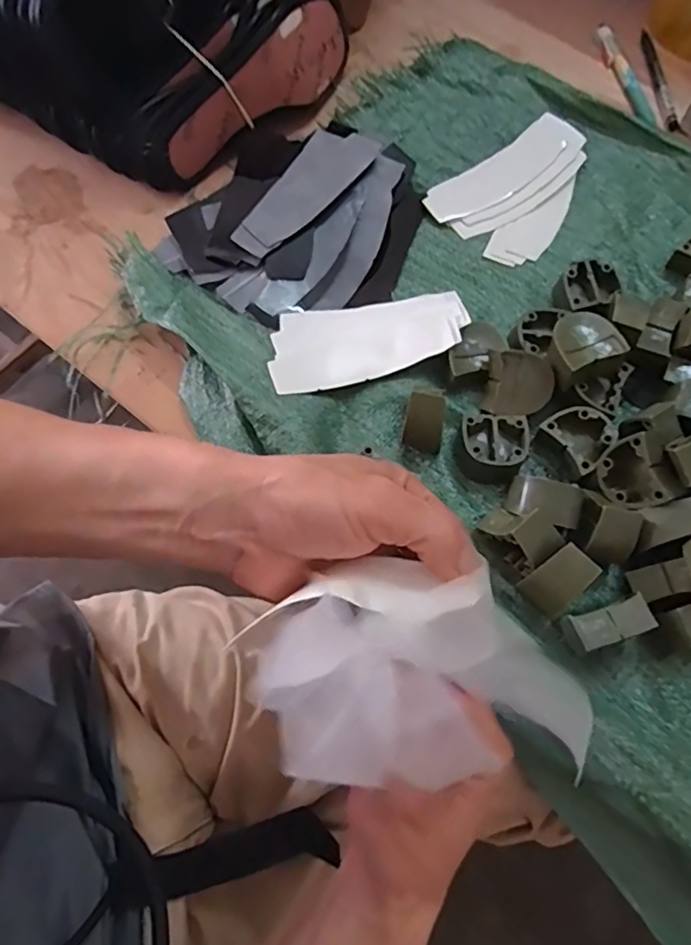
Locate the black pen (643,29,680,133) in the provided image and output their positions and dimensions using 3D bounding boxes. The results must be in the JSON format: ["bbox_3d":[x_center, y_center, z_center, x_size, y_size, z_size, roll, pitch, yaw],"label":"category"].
[{"bbox_3d":[0.288,-0.363,0.536,0.012,0.006,0.126,-3,69,-1],"label":"black pen"}]

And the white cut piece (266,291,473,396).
[{"bbox_3d":[0.015,-0.099,0.424,0.143,0.029,0.065,-16,70,-6],"label":"white cut piece"}]

